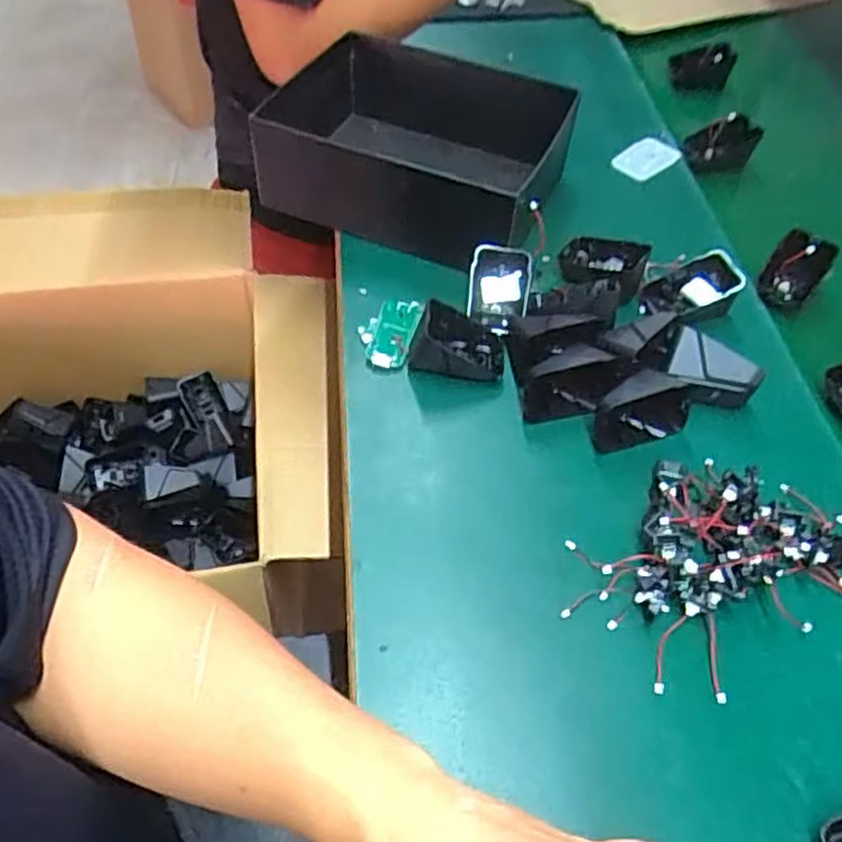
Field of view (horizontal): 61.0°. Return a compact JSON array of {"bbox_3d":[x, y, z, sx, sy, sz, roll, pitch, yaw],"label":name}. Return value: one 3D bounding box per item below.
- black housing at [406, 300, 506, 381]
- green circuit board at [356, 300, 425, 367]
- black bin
[{"bbox_3d":[0.027,-0.055,0.525,0.070,0.039,0.046,2,52,0],"label":"black housing"},{"bbox_3d":[-0.025,-0.068,0.548,0.043,0.007,0.062,9,63,19],"label":"green circuit board"},{"bbox_3d":[-0.019,-0.242,0.632,0.272,0.090,0.189,16,53,10],"label":"black bin"}]

